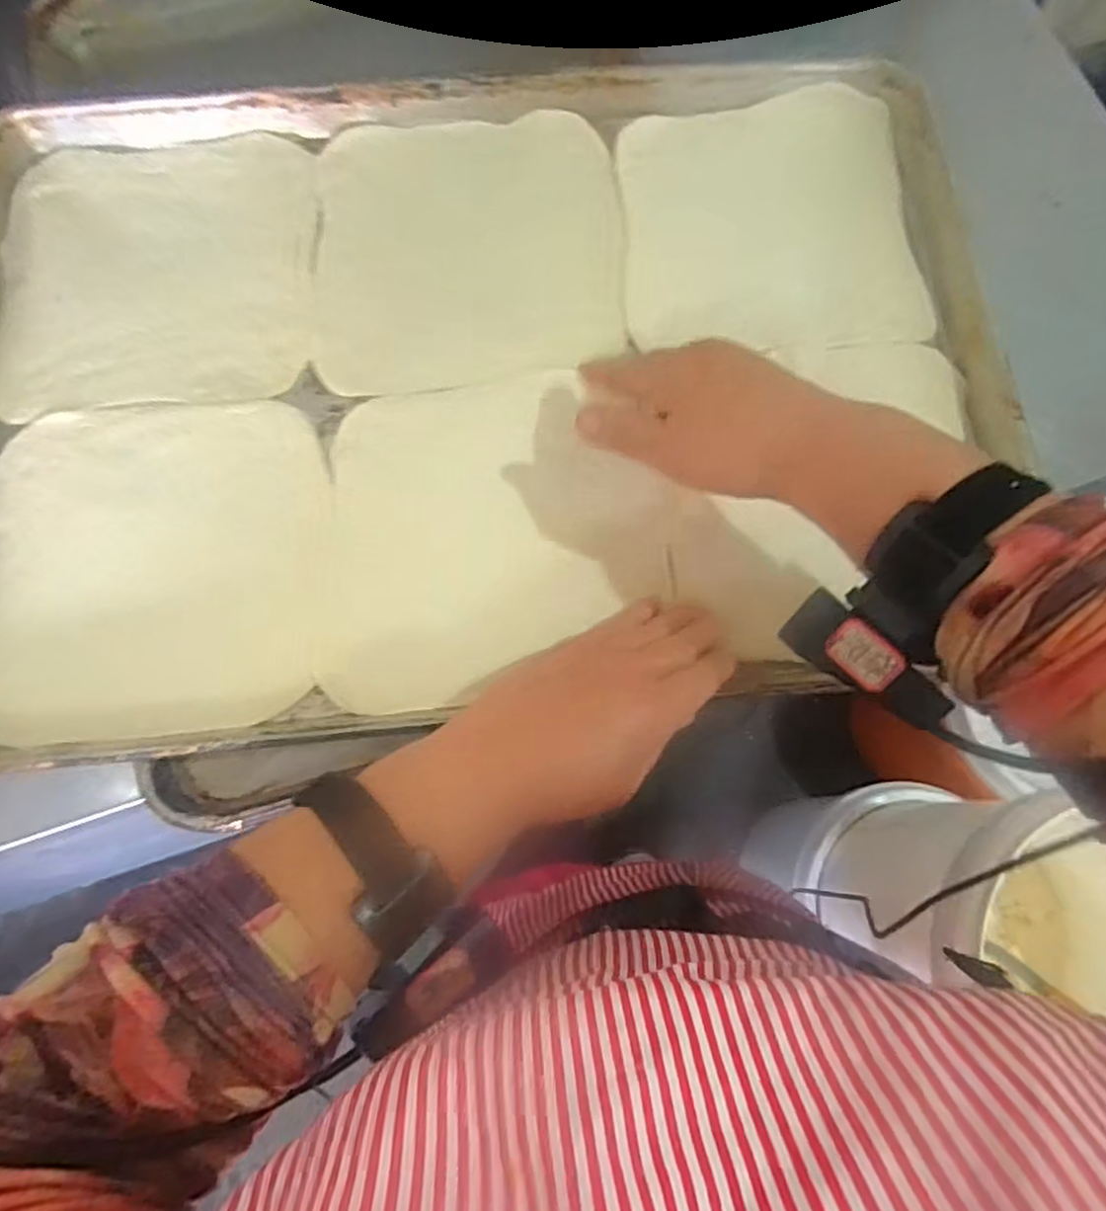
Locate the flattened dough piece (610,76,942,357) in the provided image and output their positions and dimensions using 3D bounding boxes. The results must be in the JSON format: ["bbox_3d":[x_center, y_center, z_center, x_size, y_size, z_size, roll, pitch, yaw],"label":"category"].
[{"bbox_3d":[0.137,-0.240,0.435,0.182,0.017,0.172,-4,77,-2],"label":"flattened dough piece"}]

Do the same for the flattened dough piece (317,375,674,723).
[{"bbox_3d":[-0.035,-0.042,0.394,0.192,0.008,0.182,-7,77,-3],"label":"flattened dough piece"}]

